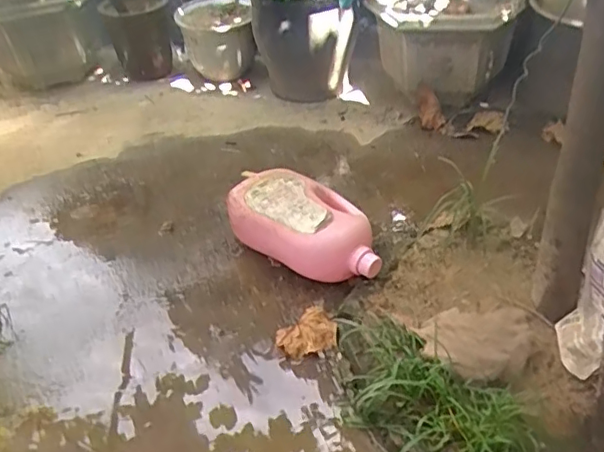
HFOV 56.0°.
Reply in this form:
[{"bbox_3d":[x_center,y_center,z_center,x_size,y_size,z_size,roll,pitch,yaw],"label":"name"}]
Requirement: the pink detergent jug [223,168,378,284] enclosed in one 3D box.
[{"bbox_3d":[0.014,0.002,1.220,0.357,0.126,0.154,21,41,31],"label":"pink detergent jug"}]

